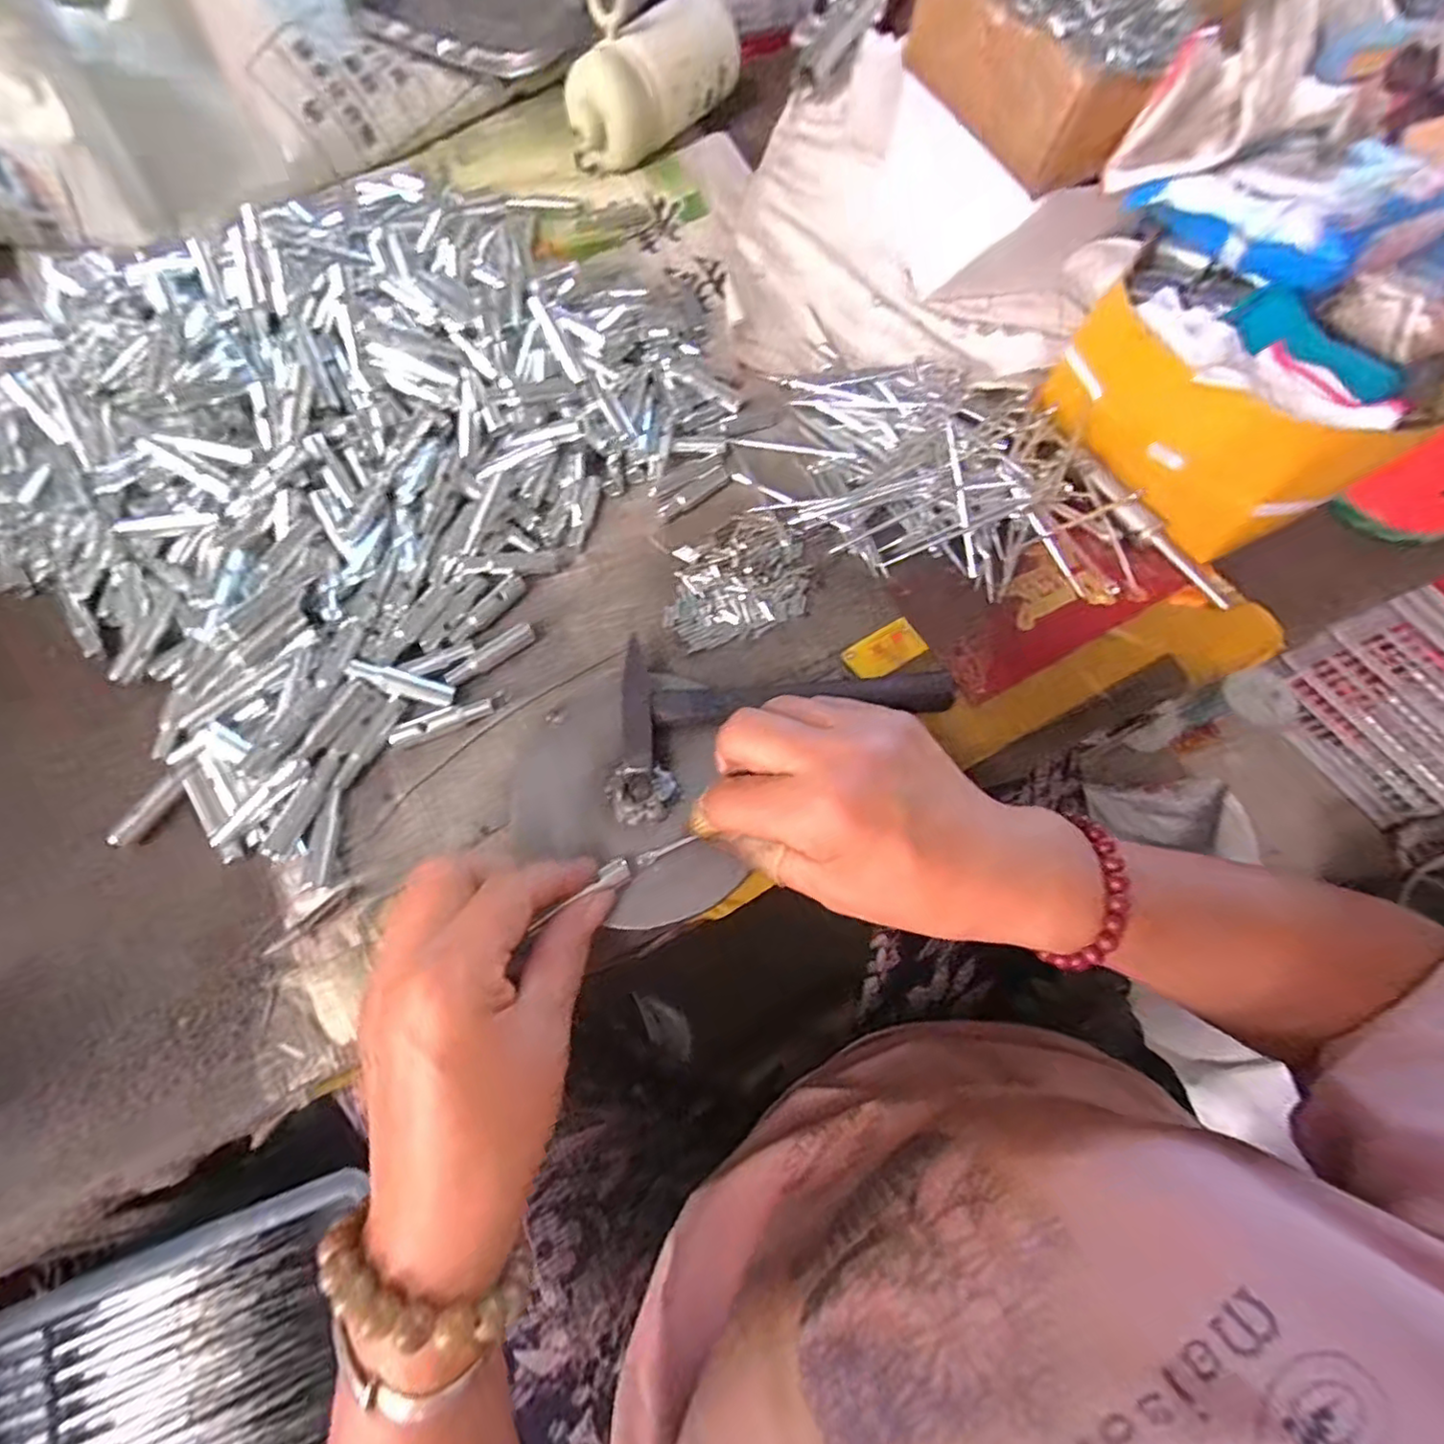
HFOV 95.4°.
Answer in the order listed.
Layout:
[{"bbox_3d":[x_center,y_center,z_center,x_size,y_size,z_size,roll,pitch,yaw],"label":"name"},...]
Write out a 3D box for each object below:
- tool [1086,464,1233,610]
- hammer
[{"bbox_3d":[0.260,-0.111,0.390,0.016,0.016,0.110,-34,74,-14],"label":"tool"},{"bbox_3d":[0.038,-0.018,0.344,0.177,0.029,0.071,-7,69,-5],"label":"hammer"}]

